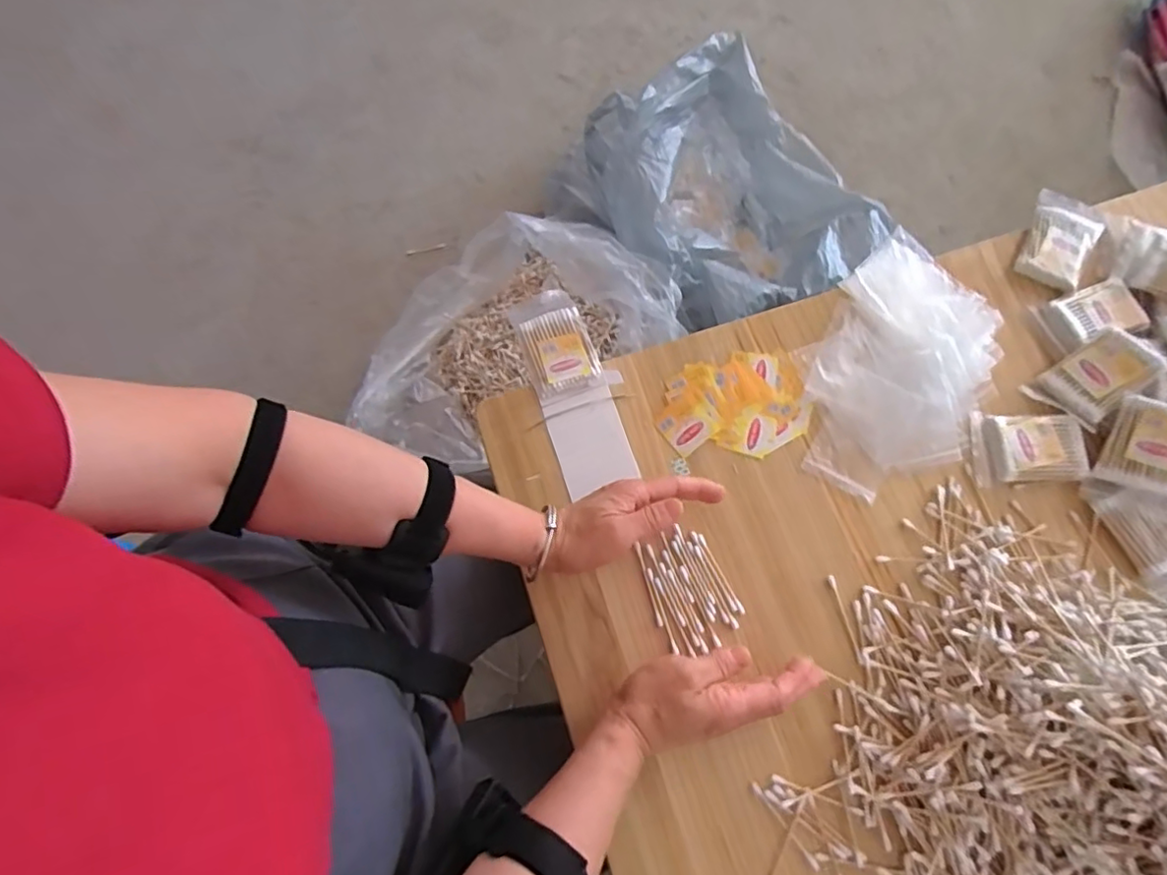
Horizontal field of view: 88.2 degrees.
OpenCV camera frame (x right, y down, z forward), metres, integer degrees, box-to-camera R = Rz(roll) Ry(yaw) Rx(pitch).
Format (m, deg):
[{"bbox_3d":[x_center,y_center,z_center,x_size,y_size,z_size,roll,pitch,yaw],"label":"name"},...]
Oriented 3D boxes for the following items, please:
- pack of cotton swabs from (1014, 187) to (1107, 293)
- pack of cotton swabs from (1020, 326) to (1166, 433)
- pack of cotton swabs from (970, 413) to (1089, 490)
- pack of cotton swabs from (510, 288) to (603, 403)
[{"bbox_3d":[0.422,-0.177,0.534,0.053,0.019,0.089,30,77,6],"label":"pack of cotton swabs"},{"bbox_3d":[0.417,-0.049,0.490,0.082,0.011,0.054,-41,60,13],"label":"pack of cotton swabs"},{"bbox_3d":[0.359,0.009,0.486,0.081,0.016,0.057,1,76,-1],"label":"pack of cotton swabs"},{"bbox_3d":[-0.025,-0.084,0.522,0.058,0.011,0.098,-20,77,-6],"label":"pack of cotton swabs"}]

